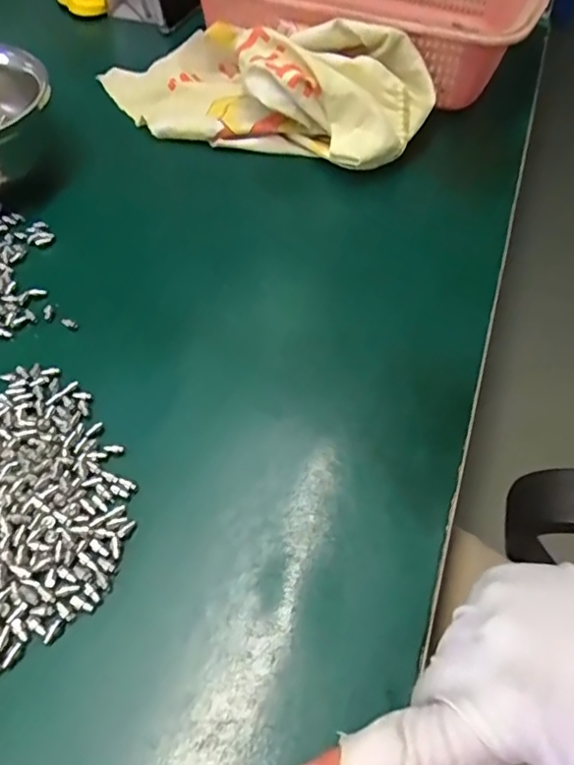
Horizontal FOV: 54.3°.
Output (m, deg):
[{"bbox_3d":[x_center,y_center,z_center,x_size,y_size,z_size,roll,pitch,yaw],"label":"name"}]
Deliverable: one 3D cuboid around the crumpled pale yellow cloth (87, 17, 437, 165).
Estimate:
[{"bbox_3d":[-0.027,-0.235,0.429,0.264,0.066,0.113,24,58,12],"label":"crumpled pale yellow cloth"}]

